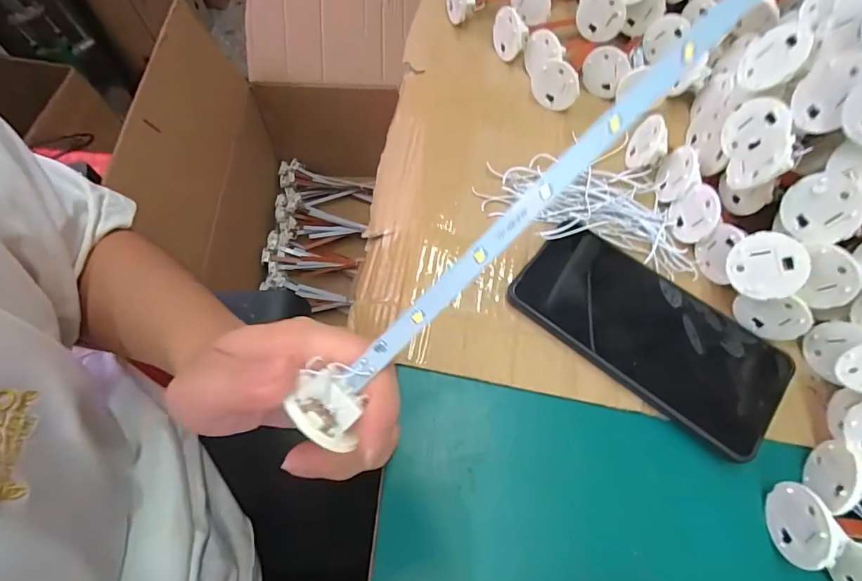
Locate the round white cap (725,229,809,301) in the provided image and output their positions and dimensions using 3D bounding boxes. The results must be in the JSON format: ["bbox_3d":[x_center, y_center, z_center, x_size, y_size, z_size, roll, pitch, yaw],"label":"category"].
[{"bbox_3d":[0.195,-0.014,0.254,0.004,0.039,0.038,-16,94,-40],"label":"round white cap"}]

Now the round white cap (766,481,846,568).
[{"bbox_3d":[0.189,0.120,0.225,0.014,0.038,0.037,-3,66,-5],"label":"round white cap"}]

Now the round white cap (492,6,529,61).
[{"bbox_3d":[0.065,-0.215,0.367,0.010,0.040,0.032,-36,73,-17],"label":"round white cap"}]

